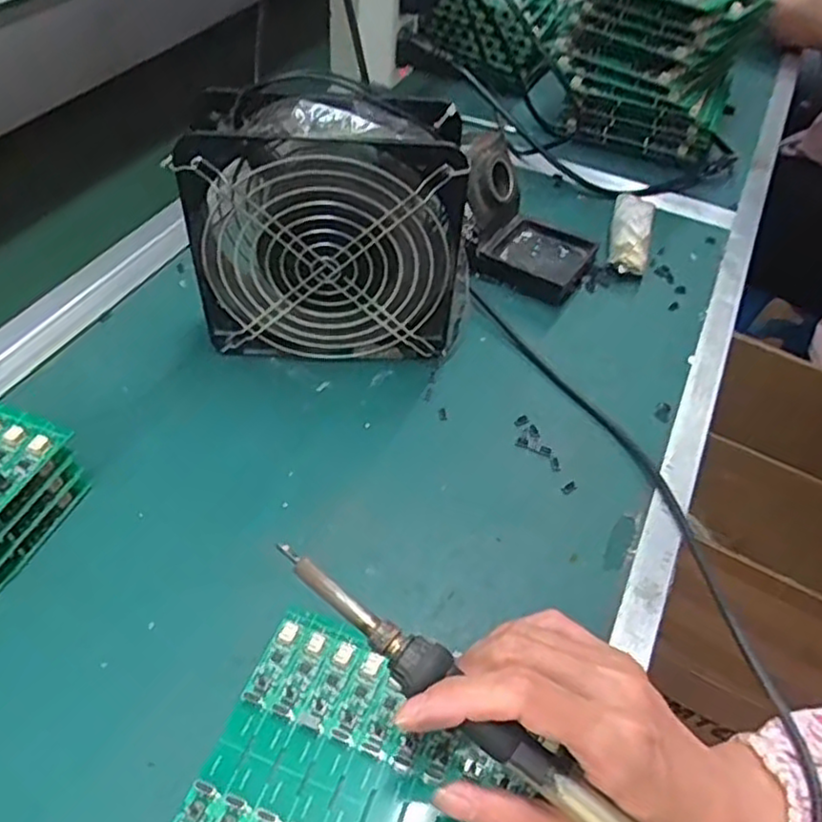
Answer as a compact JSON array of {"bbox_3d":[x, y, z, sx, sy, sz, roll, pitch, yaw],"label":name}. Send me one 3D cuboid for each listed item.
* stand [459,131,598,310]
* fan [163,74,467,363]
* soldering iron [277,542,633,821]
[{"bbox_3d":[0.081,-0.140,0.498,0.104,0.074,0.072,25,51,16],"label":"stand"},{"bbox_3d":[-0.042,-0.103,0.409,0.160,0.151,0.057,2,49,-4],"label":"fan"},{"bbox_3d":[0.047,0.131,0.256,0.252,0.013,0.018,37,56,16],"label":"soldering iron"}]

